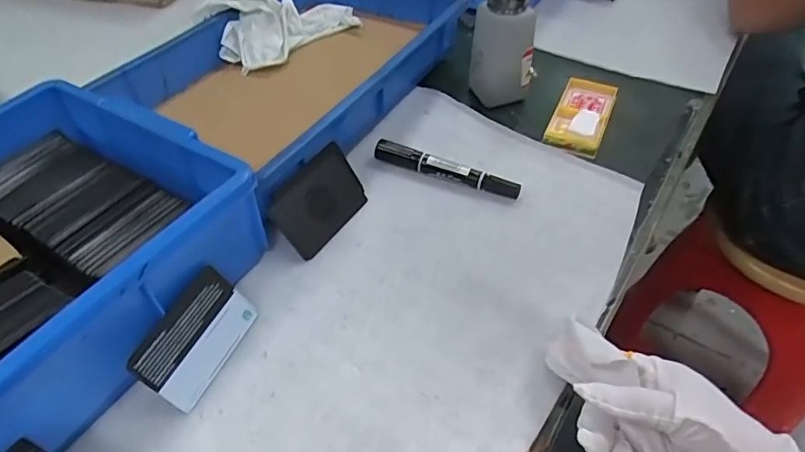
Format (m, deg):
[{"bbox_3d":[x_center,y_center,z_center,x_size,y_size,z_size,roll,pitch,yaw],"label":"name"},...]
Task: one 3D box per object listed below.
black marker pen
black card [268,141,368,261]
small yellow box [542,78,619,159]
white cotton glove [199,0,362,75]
[{"bbox_3d":[0.041,-0.054,0.498,0.143,0.020,0.013,19,49,16],"label":"black marker pen"},{"bbox_3d":[-0.073,-0.024,0.467,0.062,0.006,0.099,52,51,-15],"label":"black card"},{"bbox_3d":[0.191,-0.120,0.562,0.056,0.024,0.107,19,49,16],"label":"small yellow box"},{"bbox_3d":[-0.142,-0.244,0.626,0.165,0.065,0.109,-26,52,-24],"label":"white cotton glove"}]

